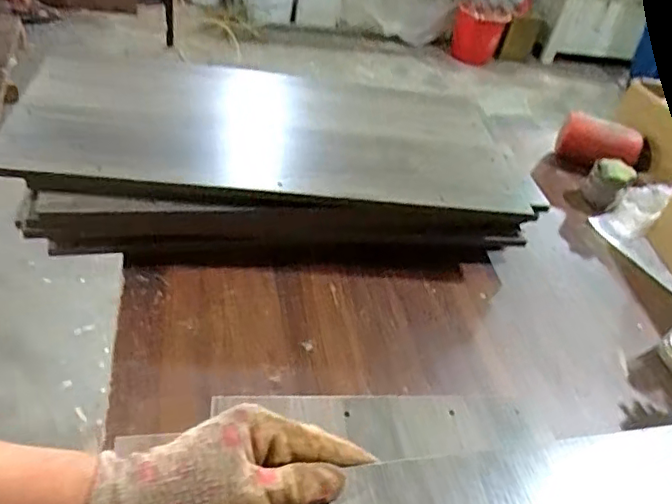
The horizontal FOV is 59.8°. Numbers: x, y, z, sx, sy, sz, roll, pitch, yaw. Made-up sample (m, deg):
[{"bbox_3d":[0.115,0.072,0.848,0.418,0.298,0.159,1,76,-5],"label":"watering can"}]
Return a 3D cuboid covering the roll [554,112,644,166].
[{"bbox_3d":[0.427,-0.175,0.944,0.132,0.060,0.058,23,41,12],"label":"roll"}]

